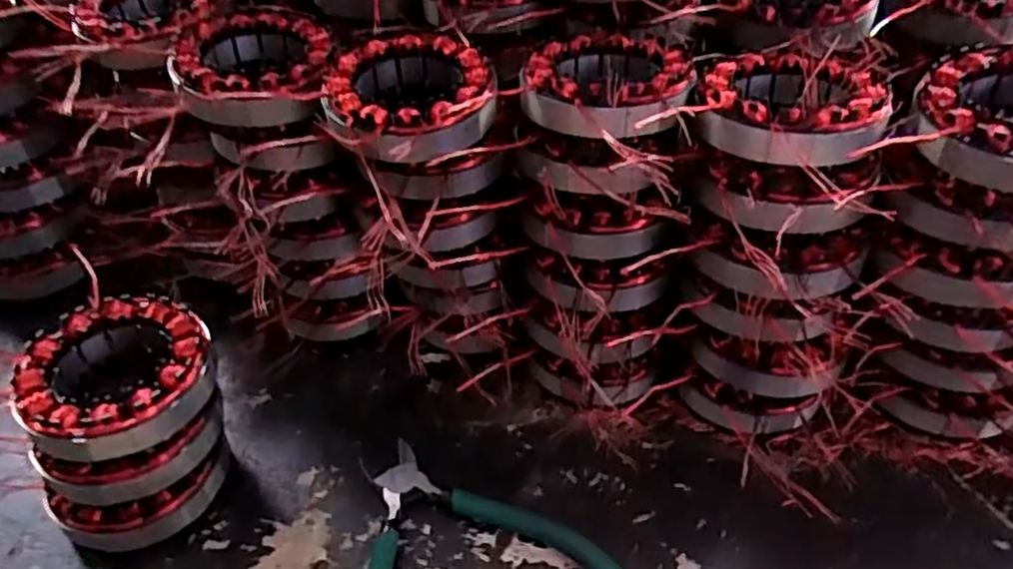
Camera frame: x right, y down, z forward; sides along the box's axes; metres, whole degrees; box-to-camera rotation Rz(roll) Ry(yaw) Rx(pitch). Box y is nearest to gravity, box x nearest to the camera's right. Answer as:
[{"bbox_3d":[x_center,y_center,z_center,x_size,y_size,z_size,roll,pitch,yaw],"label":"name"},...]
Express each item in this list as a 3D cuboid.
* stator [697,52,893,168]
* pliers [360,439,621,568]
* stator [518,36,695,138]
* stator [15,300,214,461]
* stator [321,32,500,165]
[{"bbox_3d":[0.135,-0.086,0.340,0.082,0.027,0.086,8,44,11],"label":"stator"},{"bbox_3d":[-0.034,0.131,0.358,0.132,0.019,0.131,-25,48,-22],"label":"pliers"},{"bbox_3d":[0.051,-0.099,0.363,0.080,0.027,0.089,12,45,15],"label":"stator"},{"bbox_3d":[-0.192,0.043,0.353,0.083,0.029,0.085,-1,43,1],"label":"stator"},{"bbox_3d":[-0.049,-0.094,0.367,0.083,0.031,0.085,-1,43,1],"label":"stator"}]

